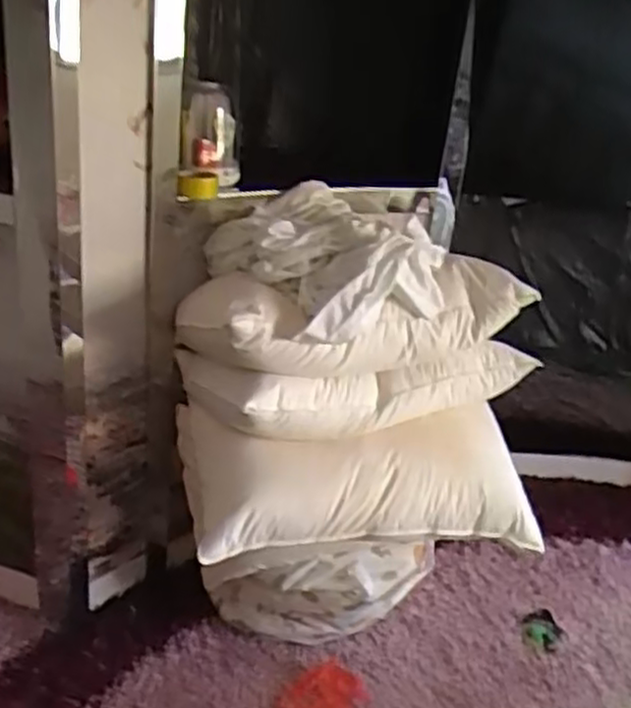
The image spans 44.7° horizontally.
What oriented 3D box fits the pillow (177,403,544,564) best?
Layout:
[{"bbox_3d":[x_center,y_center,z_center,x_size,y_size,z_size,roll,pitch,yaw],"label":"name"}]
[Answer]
[{"bbox_3d":[0.100,0.277,1.742,0.764,0.223,0.388,-2,26,-17],"label":"pillow"}]

